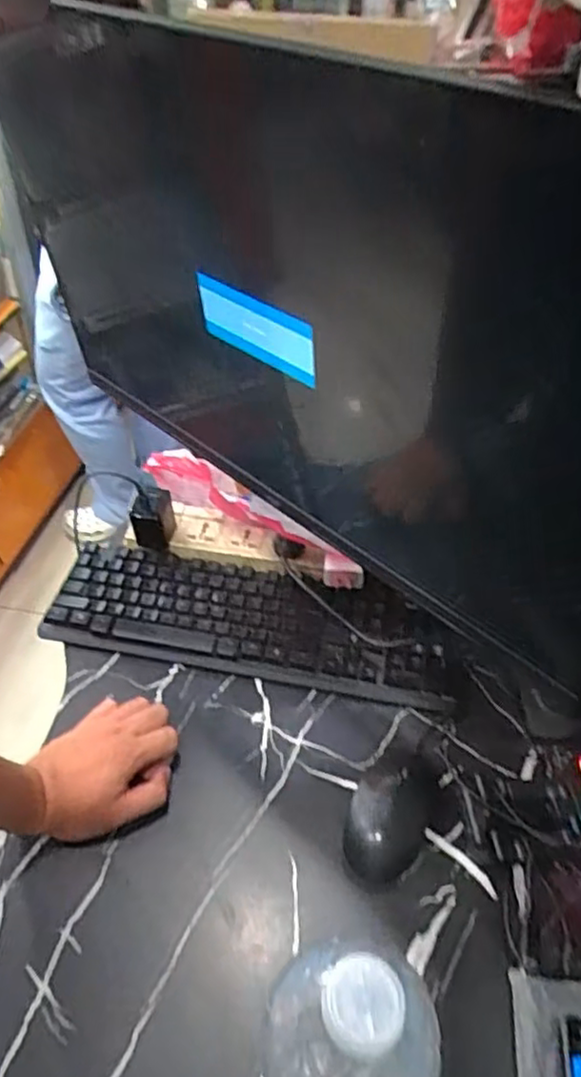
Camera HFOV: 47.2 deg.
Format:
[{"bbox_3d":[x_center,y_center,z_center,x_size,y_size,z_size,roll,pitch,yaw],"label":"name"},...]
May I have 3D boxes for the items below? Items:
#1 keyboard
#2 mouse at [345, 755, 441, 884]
[{"bbox_3d":[-0.039,0.083,0.695,0.419,0.033,0.129,8,44,8],"label":"keyboard"},{"bbox_3d":[0.084,0.223,0.550,0.064,0.030,0.110,25,48,23],"label":"mouse"}]

